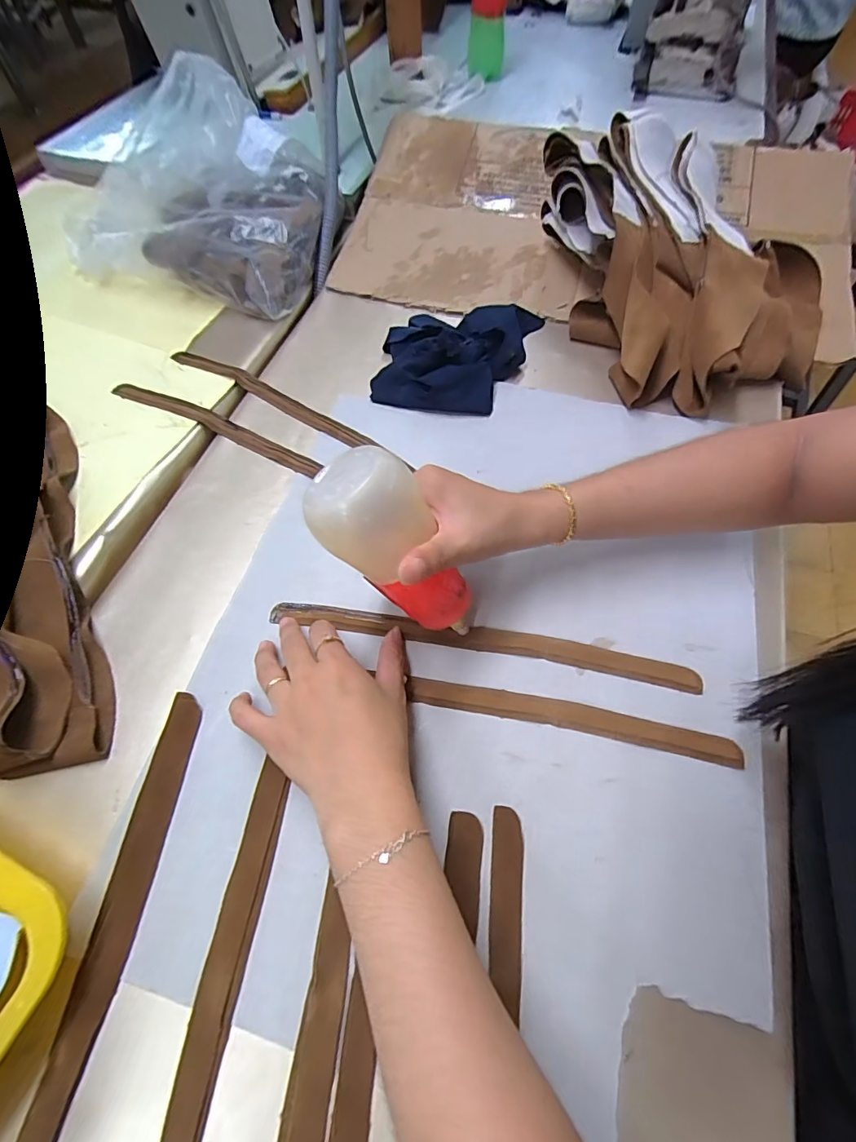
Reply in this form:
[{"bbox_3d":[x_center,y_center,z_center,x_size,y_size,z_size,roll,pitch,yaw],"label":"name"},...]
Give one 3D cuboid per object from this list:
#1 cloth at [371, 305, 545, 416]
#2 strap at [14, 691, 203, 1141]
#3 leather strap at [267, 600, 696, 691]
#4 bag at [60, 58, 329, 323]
[{"bbox_3d":[0.027,-0.237,0.496,0.147,0.042,0.162,14,63,8],"label":"cloth"},{"bbox_3d":[-0.194,0.235,0.271,0.029,0.009,0.320,7,63,4],"label":"strap"},{"bbox_3d":[0.037,0.053,0.360,0.320,0.004,0.022,9,63,6],"label":"leather strap"},{"bbox_3d":[-0.282,-0.469,0.575,0.336,0.124,0.274,17,64,10],"label":"bag"}]

